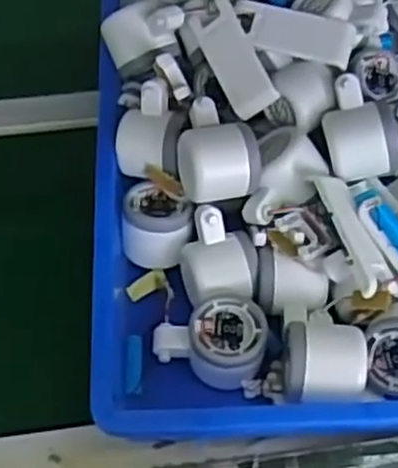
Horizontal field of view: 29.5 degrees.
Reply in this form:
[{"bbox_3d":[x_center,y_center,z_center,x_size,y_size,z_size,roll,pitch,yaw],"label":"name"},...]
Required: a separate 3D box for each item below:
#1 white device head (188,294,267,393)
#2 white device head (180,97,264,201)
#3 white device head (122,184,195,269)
[{"bbox_3d":[0.010,0.083,0.572,0.083,0.045,0.058,5,56,3],"label":"white device head"},{"bbox_3d":[0.013,-0.064,0.610,0.057,0.054,0.081,-14,58,-10],"label":"white device head"},{"bbox_3d":[-0.034,-0.003,0.628,0.055,0.054,0.059,5,55,1],"label":"white device head"}]

